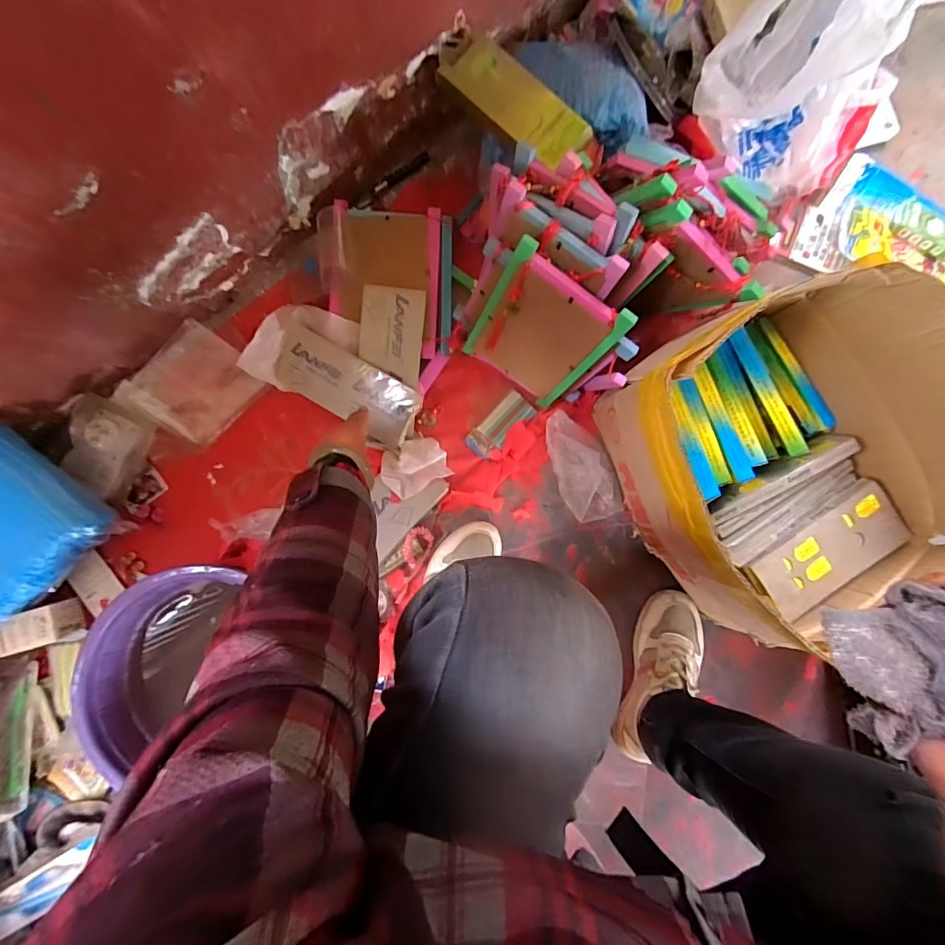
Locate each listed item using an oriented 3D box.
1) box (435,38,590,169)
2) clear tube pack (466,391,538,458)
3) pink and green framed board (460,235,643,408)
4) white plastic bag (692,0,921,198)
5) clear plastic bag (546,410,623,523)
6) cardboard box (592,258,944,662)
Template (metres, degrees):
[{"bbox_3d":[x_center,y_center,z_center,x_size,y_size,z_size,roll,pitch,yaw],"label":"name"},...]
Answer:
[{"bbox_3d":[0.054,-0.462,0.580,0.188,0.023,0.074,40,86,1],"label":"box"},{"bbox_3d":[0.041,-0.070,0.690,0.108,0.012,0.047,-45,89,-4],"label":"clear tube pack"},{"bbox_3d":[0.083,-0.175,0.591,0.152,0.206,0.015,33,65,-6],"label":"pink and green framed board"},{"bbox_3d":[0.426,-0.484,0.597,0.222,0.283,0.163,-27,88,-4],"label":"white plastic bag"},{"bbox_3d":[0.157,-0.006,0.667,0.072,0.038,0.159,-21,87,-3],"label":"clear plastic bag"},{"bbox_3d":[0.379,-0.011,0.543,0.341,0.216,0.346,-24,88,-3],"label":"cardboard box"}]

